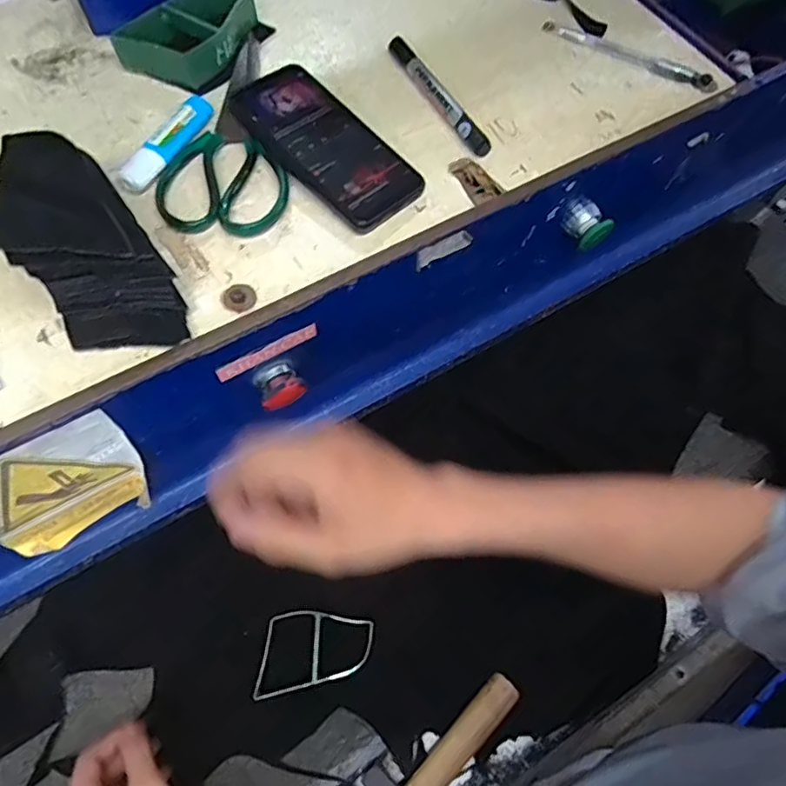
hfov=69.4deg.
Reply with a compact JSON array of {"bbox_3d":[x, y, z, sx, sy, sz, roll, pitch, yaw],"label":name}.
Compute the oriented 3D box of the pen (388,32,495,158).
[{"bbox_3d":[0.039,-0.261,0.494,0.021,0.012,0.146,-31,72,-15],"label":"pen"}]

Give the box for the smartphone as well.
[{"bbox_3d":[-0.054,-0.199,0.454,0.076,0.010,0.158,-42,81,-19],"label":"smartphone"}]

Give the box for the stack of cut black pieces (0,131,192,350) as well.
[{"bbox_3d":[-0.197,-0.091,0.364,0.072,0.085,0.130,-36,73,-17],"label":"stack of cut black pieces"}]

